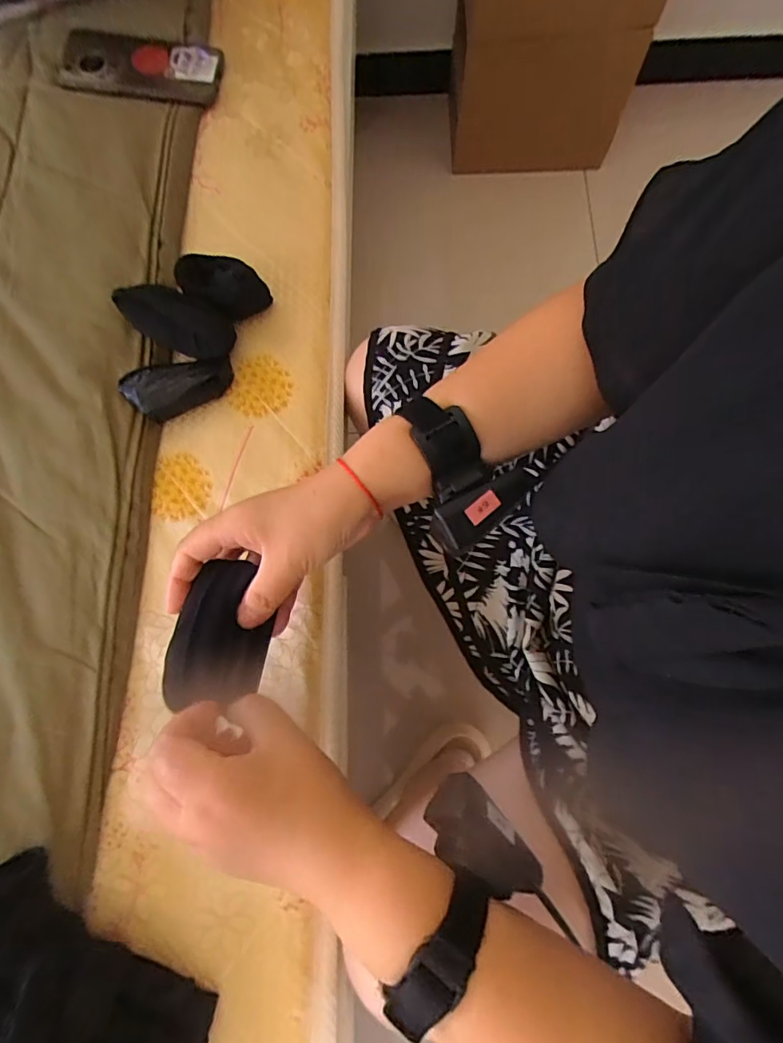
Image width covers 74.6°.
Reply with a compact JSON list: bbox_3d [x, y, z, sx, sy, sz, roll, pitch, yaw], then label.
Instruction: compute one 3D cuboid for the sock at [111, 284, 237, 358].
[{"bbox_3d":[-0.198,-0.186,0.474,0.104,0.022,0.048,21,75,-10],"label":"sock"}]

